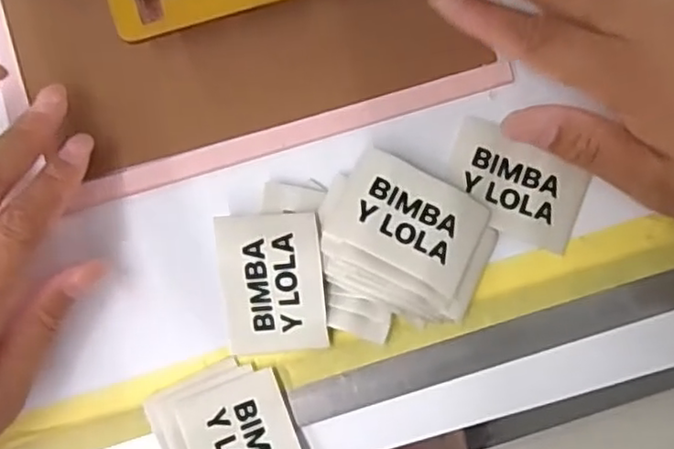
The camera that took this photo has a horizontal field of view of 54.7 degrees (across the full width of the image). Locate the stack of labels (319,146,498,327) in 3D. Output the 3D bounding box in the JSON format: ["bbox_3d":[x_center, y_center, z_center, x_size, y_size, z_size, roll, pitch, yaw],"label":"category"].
[{"bbox_3d":[0.028,0.006,0.259,0.069,0.015,0.062,14,89,-1],"label":"stack of labels"}]

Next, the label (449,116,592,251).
[{"bbox_3d":[0.074,-0.017,0.270,0.056,0.004,0.041,21,81,2],"label":"label"}]

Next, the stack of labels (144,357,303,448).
[{"bbox_3d":[-0.040,0.088,0.256,0.049,0.013,0.063,-25,90,-2],"label":"stack of labels"}]

